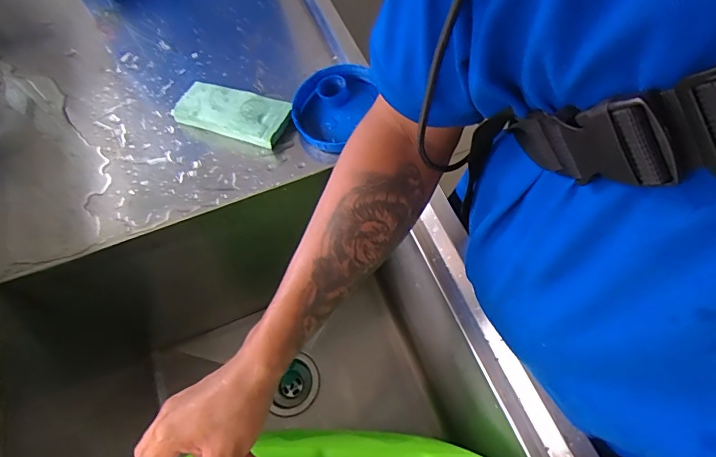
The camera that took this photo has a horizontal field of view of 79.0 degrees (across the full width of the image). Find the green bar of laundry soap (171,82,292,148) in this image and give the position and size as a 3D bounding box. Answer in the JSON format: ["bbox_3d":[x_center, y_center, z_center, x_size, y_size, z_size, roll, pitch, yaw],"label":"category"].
[{"bbox_3d":[-0.165,-0.154,0.575,0.144,0.029,0.065,18,65,11],"label":"green bar of laundry soap"}]

